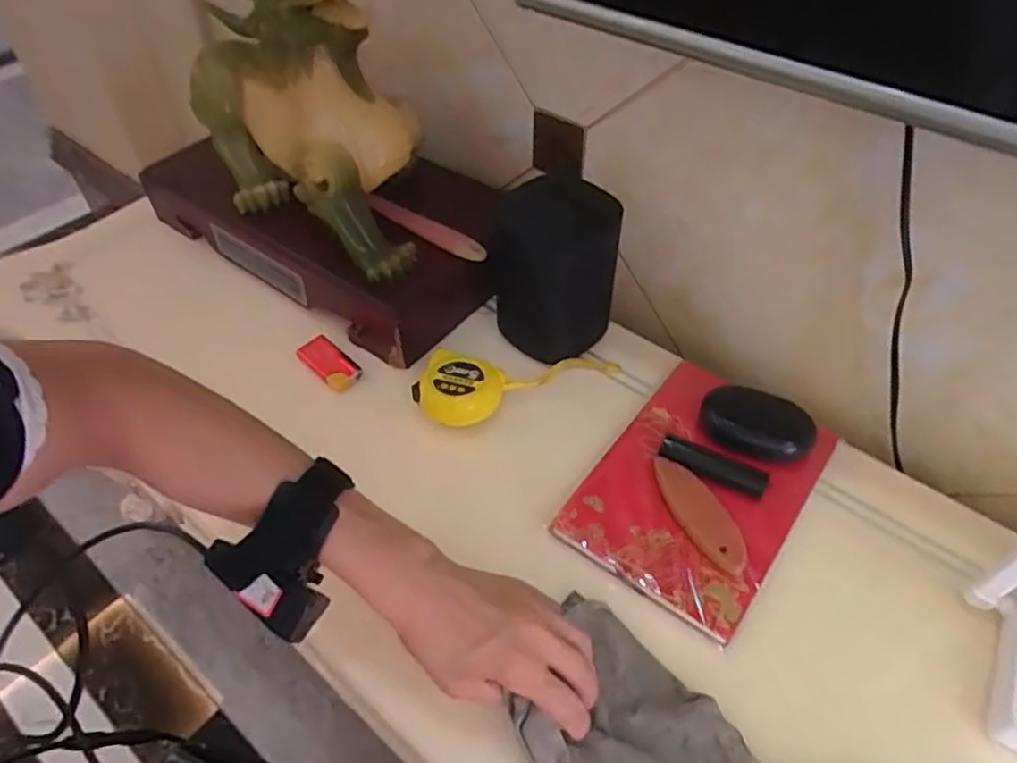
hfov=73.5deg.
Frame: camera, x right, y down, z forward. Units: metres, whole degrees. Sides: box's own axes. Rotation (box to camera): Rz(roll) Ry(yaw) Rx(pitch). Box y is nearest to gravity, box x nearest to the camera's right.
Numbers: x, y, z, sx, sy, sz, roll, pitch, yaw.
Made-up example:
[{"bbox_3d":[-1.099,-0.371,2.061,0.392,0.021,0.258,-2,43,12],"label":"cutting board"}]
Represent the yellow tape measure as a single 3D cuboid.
[{"bbox_3d":[0.007,-0.007,0.608,0.181,0.035,0.061,-16,50,-14],"label":"yellow tape measure"}]

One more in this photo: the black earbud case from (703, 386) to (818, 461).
[{"bbox_3d":[0.199,0.035,0.548,0.085,0.038,0.043,23,52,19],"label":"black earbud case"}]

